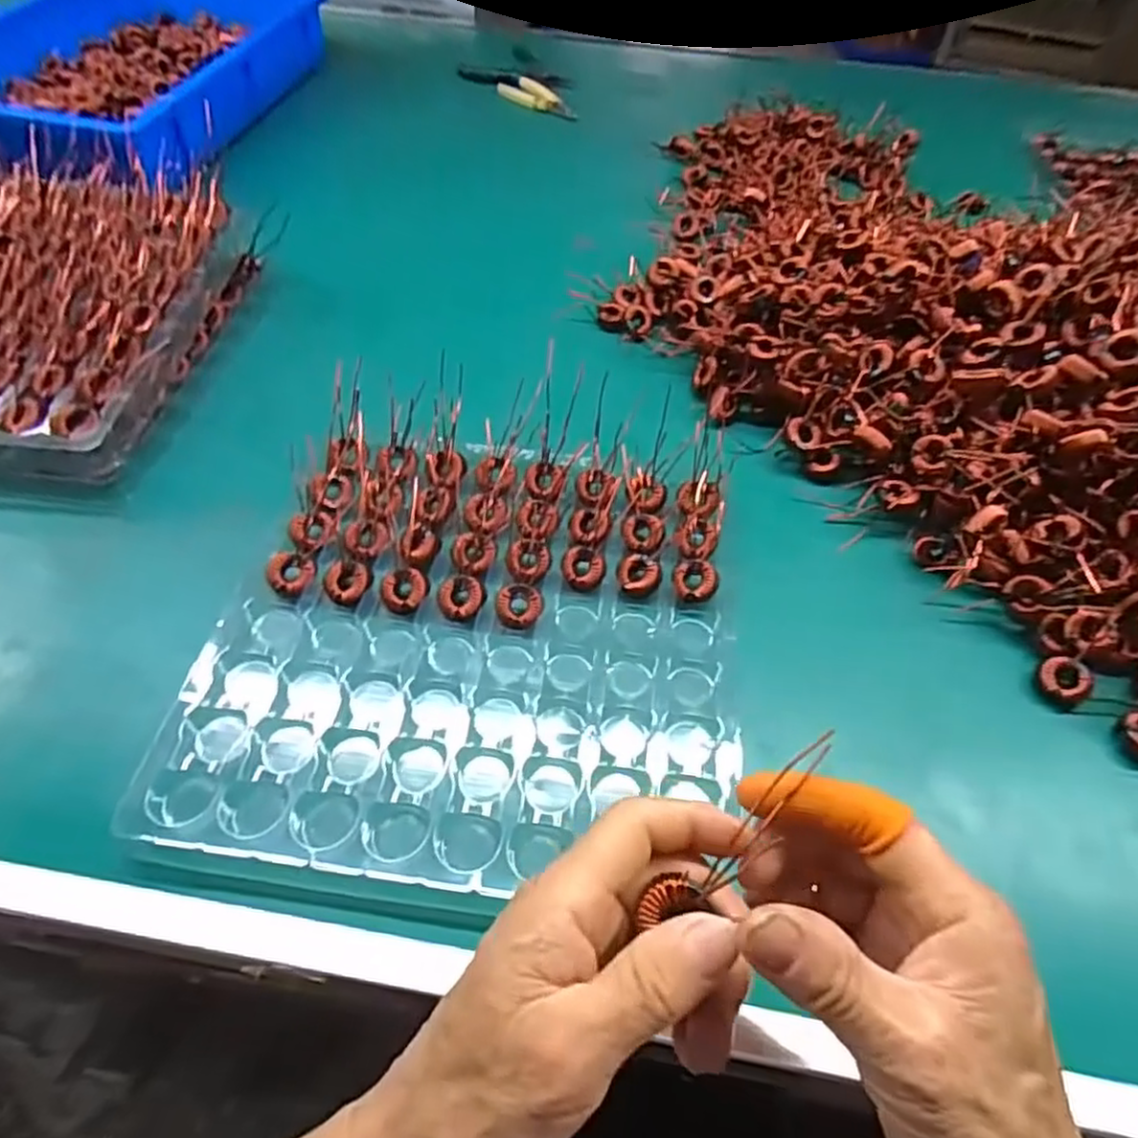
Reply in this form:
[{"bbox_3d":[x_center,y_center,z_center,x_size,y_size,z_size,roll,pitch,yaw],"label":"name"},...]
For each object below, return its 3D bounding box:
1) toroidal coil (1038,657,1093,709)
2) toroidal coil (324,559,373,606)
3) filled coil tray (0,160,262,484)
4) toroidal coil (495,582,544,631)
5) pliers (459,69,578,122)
[{"bbox_3d":[0.286,0.065,0.404,0.026,0.015,0.025,-7,66,15],"label":"toroidal coil"},{"bbox_3d":[-0.131,0.008,0.415,0.028,0.006,0.027,2,53,-2],"label":"toroidal coil"},{"bbox_3d":[-0.420,-0.194,0.519,0.274,0.080,0.268,6,53,1],"label":"filled coil tray"},{"bbox_3d":[-0.030,0.021,0.408,0.027,0.010,0.025,2,53,-2],"label":"toroidal coil"},{"bbox_3d":[-0.064,-0.614,0.903,0.054,0.010,0.206,-34,62,-25],"label":"pliers"}]

